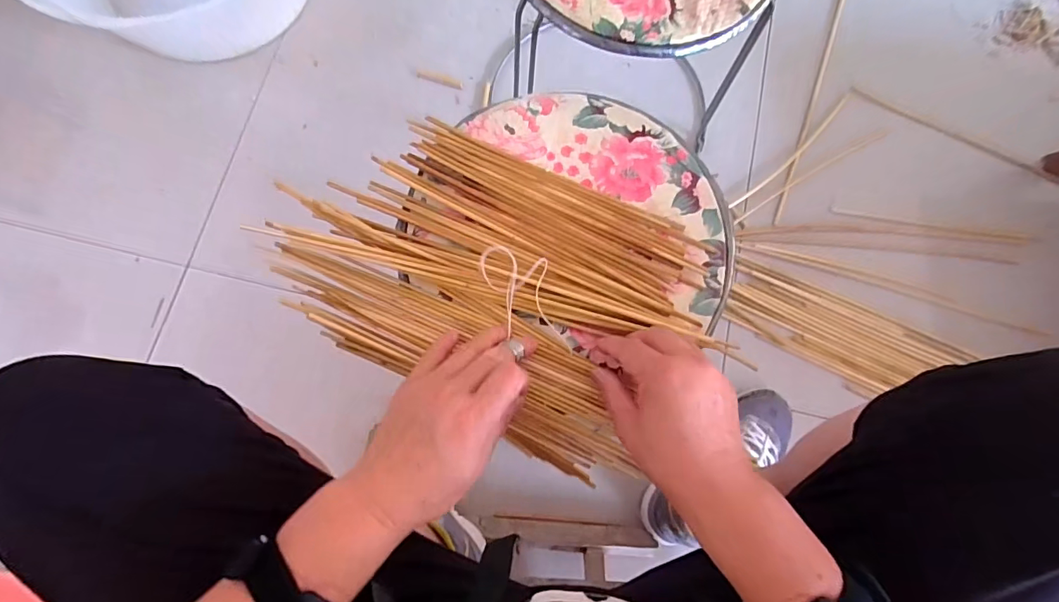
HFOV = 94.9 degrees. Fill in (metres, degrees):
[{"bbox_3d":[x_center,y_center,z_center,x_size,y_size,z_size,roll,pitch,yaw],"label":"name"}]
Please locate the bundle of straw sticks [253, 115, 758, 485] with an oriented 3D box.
[{"bbox_3d":[-0.027,-0.020,0.412,0.332,0.049,0.217,29,78,5],"label":"bundle of straw sticks"}]

